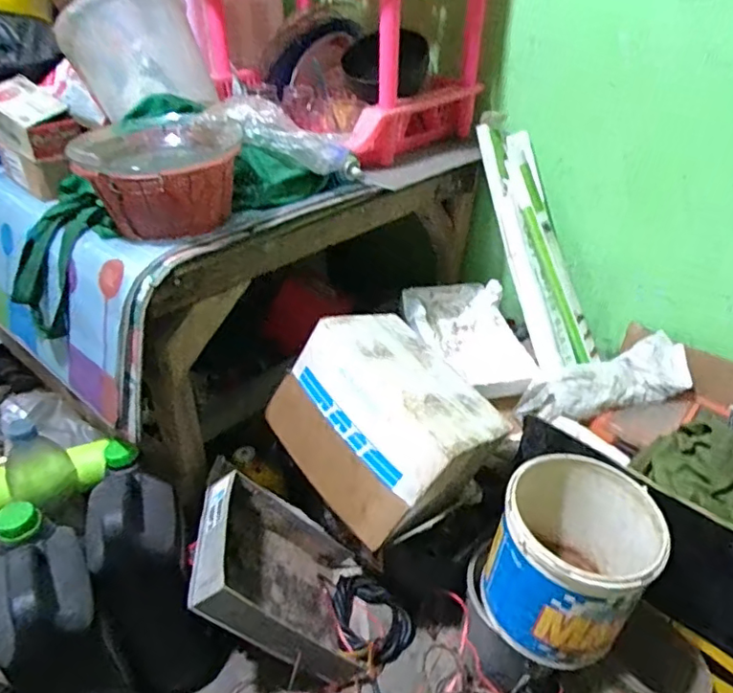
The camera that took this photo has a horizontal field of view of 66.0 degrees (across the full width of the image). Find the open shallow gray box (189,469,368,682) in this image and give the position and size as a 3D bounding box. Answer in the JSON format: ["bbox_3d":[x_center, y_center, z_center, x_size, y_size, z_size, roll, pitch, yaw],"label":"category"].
[{"bbox_3d":[-0.123,0.340,0.854,0.055,0.312,0.239,-32,31,15],"label":"open shallow gray box"}]

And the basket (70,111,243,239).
[{"bbox_3d":[-0.258,-0.215,0.729,0.195,0.113,0.200,-20,39,-27],"label":"basket"}]

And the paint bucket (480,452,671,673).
[{"bbox_3d":[0.255,0.265,0.716,0.180,0.189,0.187,0,34,0],"label":"paint bucket"}]

